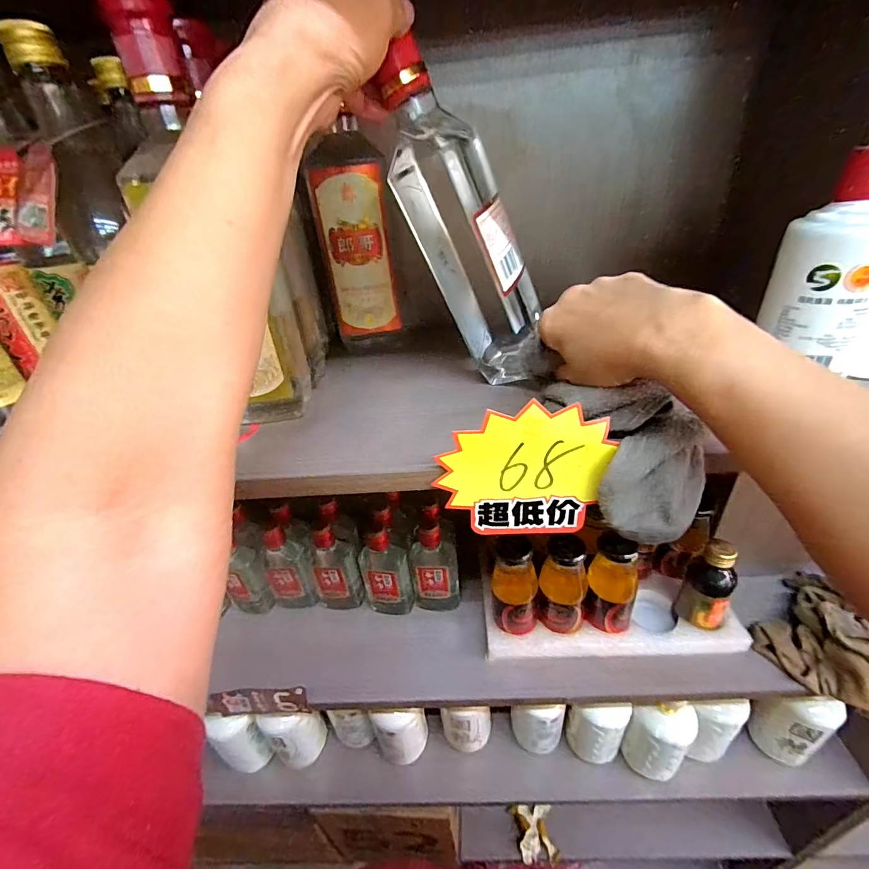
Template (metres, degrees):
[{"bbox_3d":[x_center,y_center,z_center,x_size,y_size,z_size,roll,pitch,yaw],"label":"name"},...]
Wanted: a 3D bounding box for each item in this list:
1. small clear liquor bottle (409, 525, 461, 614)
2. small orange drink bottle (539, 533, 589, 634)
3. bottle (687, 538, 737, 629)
[{"bbox_3d":[0.000,0.170,0.522,0.062,0.144,0.035,-6,33,1],"label":"small clear liquor bottle"},{"bbox_3d":[0.144,0.167,0.463,0.048,0.117,0.043,5,35,17],"label":"small orange drink bottle"},{"bbox_3d":[0.305,0.170,0.458,0.046,0.115,0.040,23,43,37],"label":"bottle"}]

